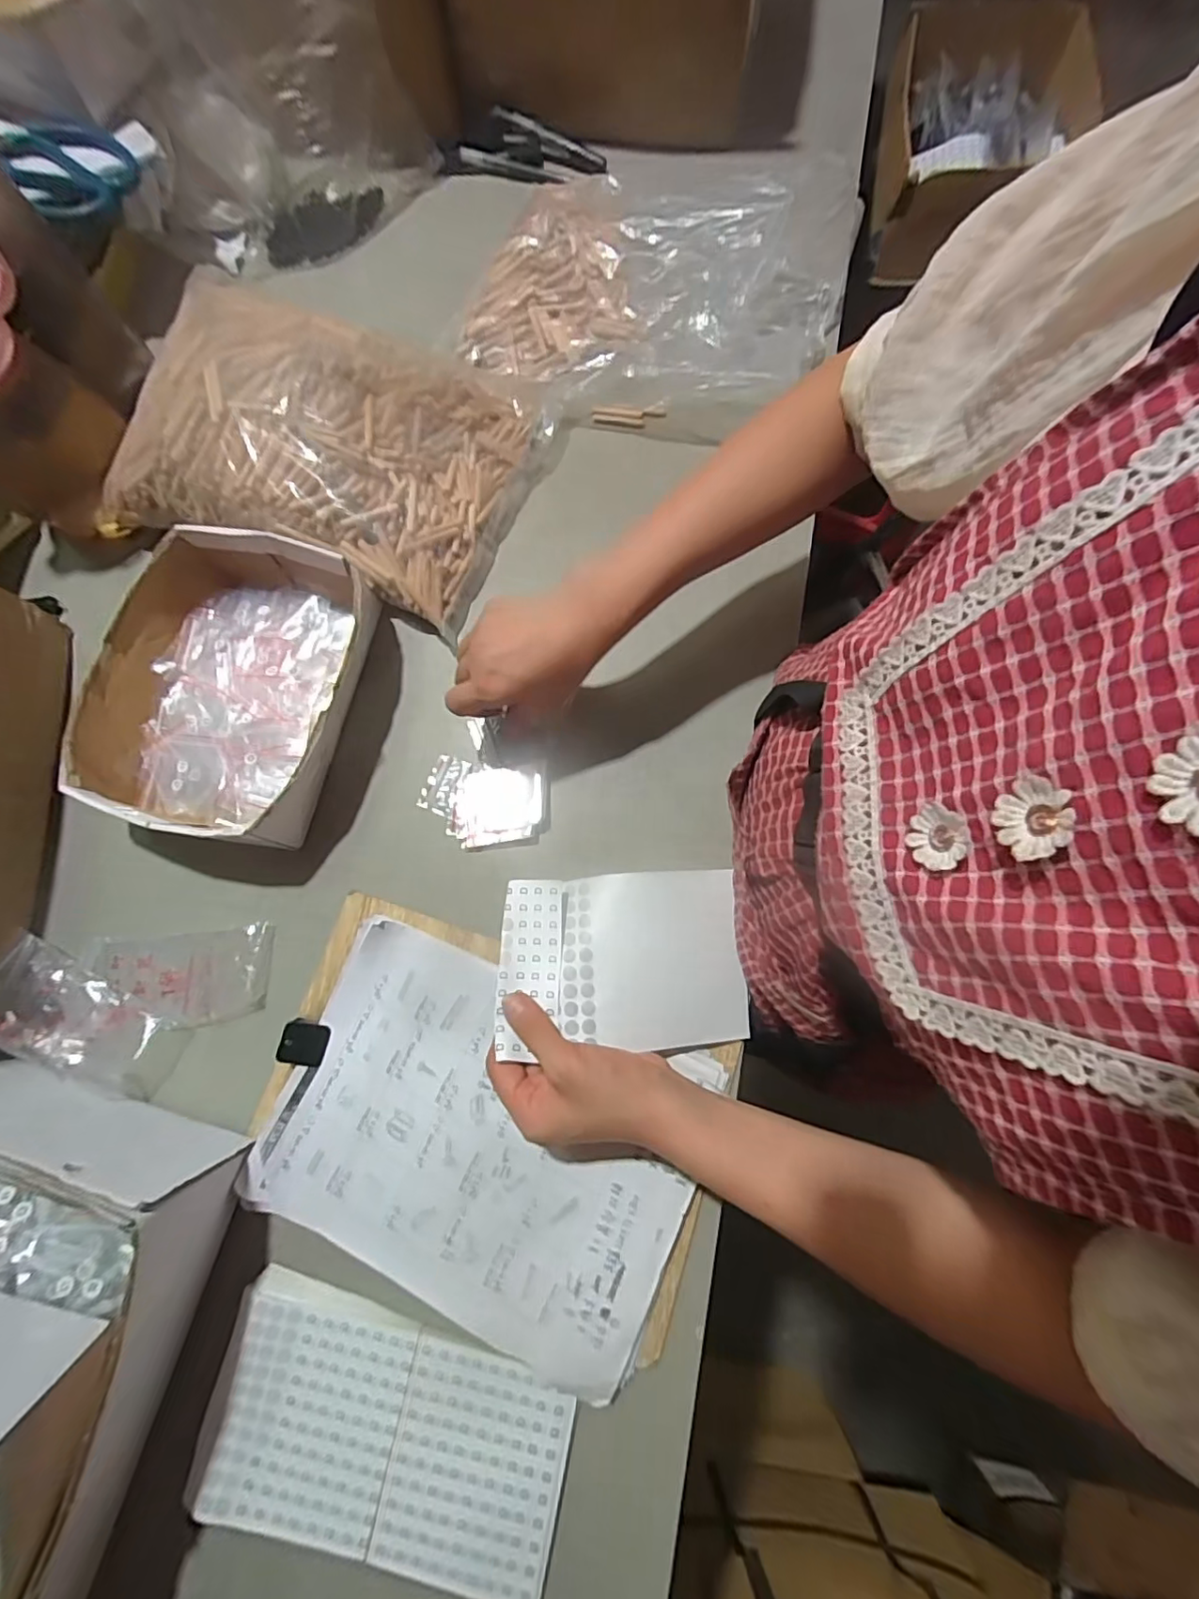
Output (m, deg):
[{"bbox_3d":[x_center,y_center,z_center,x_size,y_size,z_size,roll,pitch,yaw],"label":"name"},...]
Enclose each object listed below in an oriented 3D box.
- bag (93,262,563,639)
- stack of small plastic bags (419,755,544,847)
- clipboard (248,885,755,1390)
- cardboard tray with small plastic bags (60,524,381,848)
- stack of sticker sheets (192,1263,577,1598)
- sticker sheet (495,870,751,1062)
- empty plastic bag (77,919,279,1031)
[{"bbox_3d":[-0.240,-0.324,0.496,0.333,0.089,0.252,21,79,6],"label":"bag"},{"bbox_3d":[-0.097,0.002,0.462,0.101,0.010,0.072,6,78,3],"label":"stack of small plastic bags"},{"bbox_3d":[-0.085,0.229,0.398,0.321,0.016,0.222,23,79,7],"label":"clipboard"},{"bbox_3d":[-0.299,-0.093,0.461,0.204,0.060,0.245,14,78,5],"label":"cardboard tray with small plastic bags"},{"bbox_3d":[-0.138,0.408,0.360,0.228,0.019,0.124,13,78,5],"label":"stack of sticker sheets"},{"bbox_3d":[0.017,0.115,0.404,0.176,0.016,0.120,-1,76,-8],"label":"sticker sheet"},{"bbox_3d":[-0.326,0.138,0.431,0.130,0.012,0.070,-6,77,0],"label":"empty plastic bag"}]

